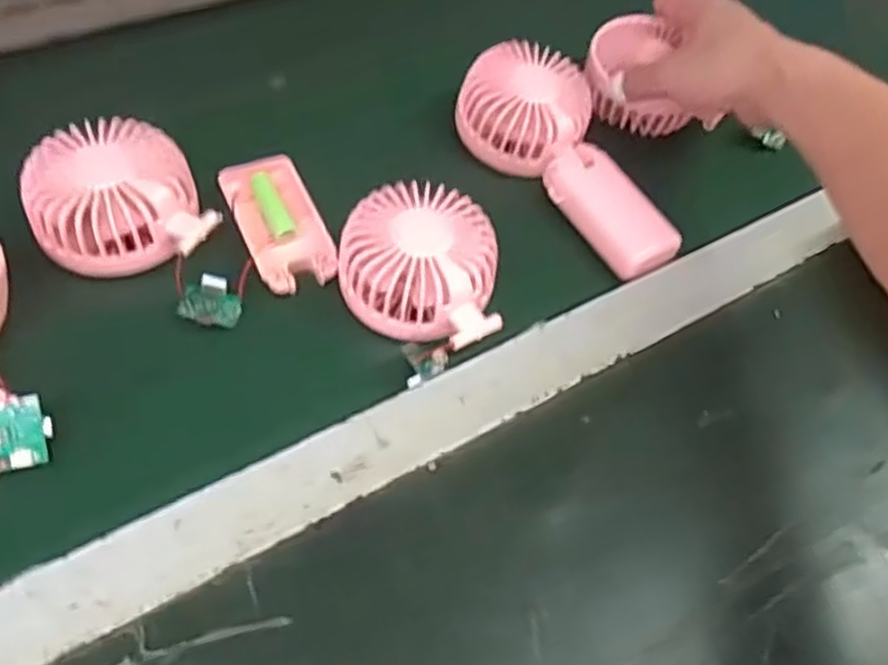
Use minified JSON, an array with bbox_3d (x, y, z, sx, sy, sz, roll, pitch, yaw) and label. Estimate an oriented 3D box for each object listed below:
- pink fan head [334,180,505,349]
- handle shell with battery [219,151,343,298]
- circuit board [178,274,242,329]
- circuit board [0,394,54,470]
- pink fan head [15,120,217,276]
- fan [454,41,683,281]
[{"bbox_3d":[-0.015,-0.035,0.422,0.086,0.050,0.087,5,54,-7],"label":"pink fan head"},{"bbox_3d":[-0.098,-0.067,0.449,0.048,0.015,0.099,-18,60,-21],"label":"handle shell with battery"},{"bbox_3d":[-0.125,-0.017,0.408,0.031,0.014,0.024,24,61,-11],"label":"circuit board"},{"bbox_3d":[-0.195,0.046,0.348,0.023,0.004,0.033,-8,82,-24],"label":"circuit board"},{"bbox_3d":[-0.182,-0.076,0.417,0.085,0.041,0.085,-25,63,-25],"label":"pink fan head"},{"bbox_3d":[0.085,-0.113,0.494,0.085,0.038,0.179,-26,71,-26],"label":"fan"}]

